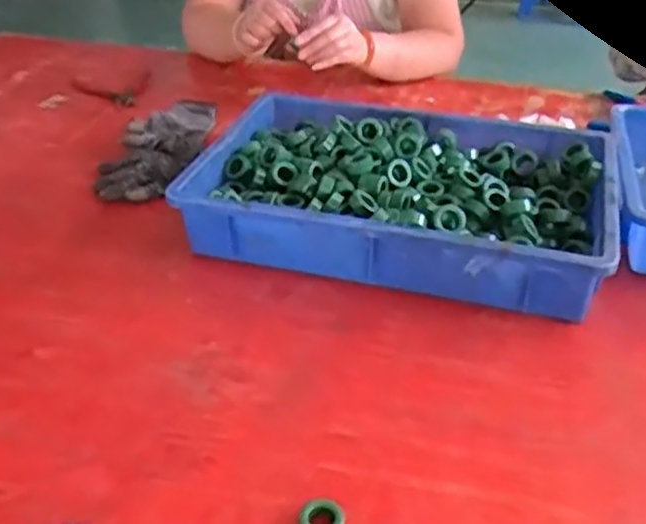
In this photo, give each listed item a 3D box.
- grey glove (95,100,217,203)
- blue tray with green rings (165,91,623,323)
[{"bbox_3d":[-0.213,-0.155,1.002,0.107,0.042,0.260,5,33,6],"label":"grey glove"},{"bbox_3d":[0.088,-0.078,0.837,0.434,0.088,0.296,9,33,12],"label":"blue tray with green rings"}]

